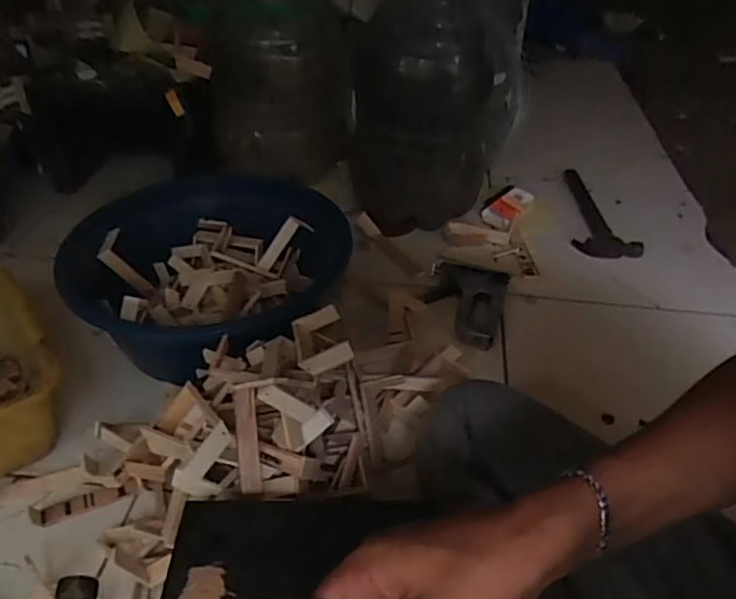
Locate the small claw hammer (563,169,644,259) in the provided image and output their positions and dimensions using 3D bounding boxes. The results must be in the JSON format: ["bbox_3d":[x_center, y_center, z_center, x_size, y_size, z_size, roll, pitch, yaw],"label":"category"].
[{"bbox_3d":[0.424,-0.162,1.139,0.108,0.029,0.315,5,38,5],"label":"small claw hammer"}]

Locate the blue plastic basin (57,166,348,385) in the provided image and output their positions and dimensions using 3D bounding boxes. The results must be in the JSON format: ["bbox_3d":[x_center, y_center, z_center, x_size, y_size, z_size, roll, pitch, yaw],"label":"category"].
[{"bbox_3d":[-0.215,-0.035,0.819,0.319,0.127,0.338,9,39,10],"label":"blue plastic basin"}]

